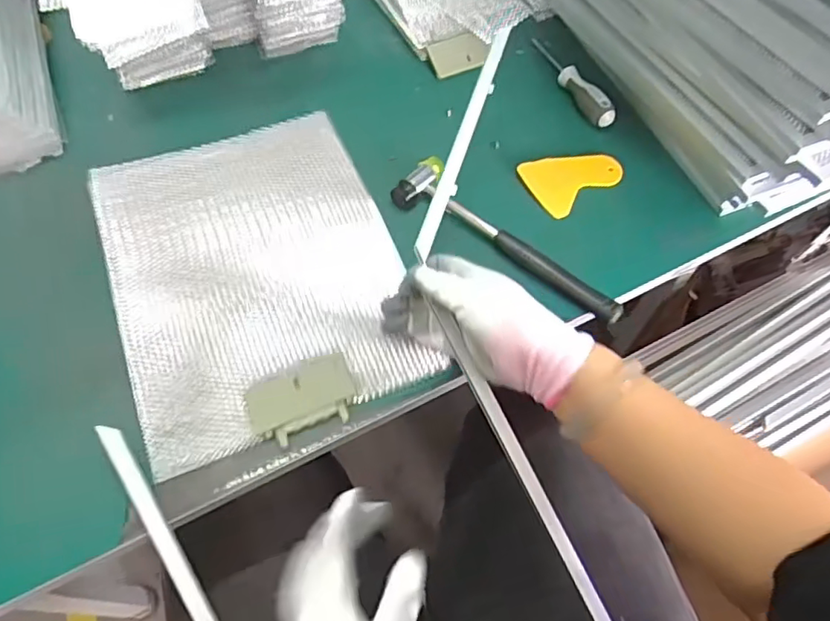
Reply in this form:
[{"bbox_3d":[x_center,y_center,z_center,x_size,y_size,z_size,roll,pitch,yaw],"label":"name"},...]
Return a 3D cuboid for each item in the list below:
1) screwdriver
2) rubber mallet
[{"bbox_3d":[0.174,-0.265,0.671,0.024,0.023,0.156,-23,63,-13],"label":"screwdriver"},{"bbox_3d":[0.090,-0.068,0.567,0.243,0.024,0.055,34,66,18],"label":"rubber mallet"}]

